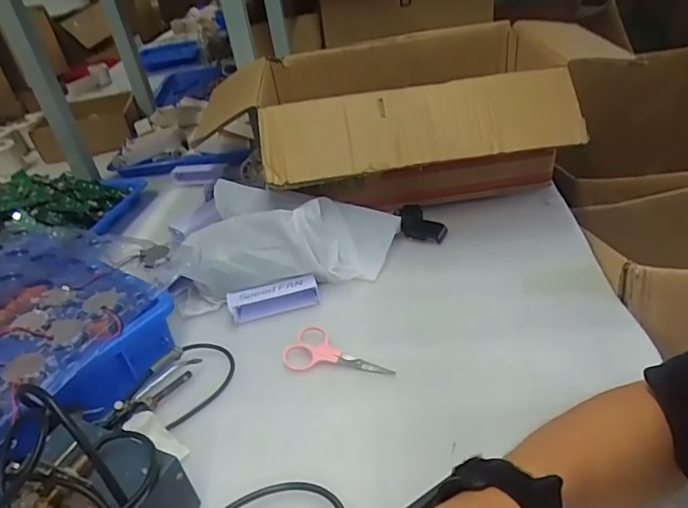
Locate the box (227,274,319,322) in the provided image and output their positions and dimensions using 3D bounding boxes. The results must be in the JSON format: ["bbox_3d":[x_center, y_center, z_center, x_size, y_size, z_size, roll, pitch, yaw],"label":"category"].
[{"bbox_3d":[-0.080,0.050,0.575,0.099,0.025,0.028,-12,35,-7],"label":"box"}]

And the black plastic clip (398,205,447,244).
[{"bbox_3d":[0.103,-0.040,0.662,0.058,0.041,0.032,2,36,13],"label":"black plastic clip"}]

